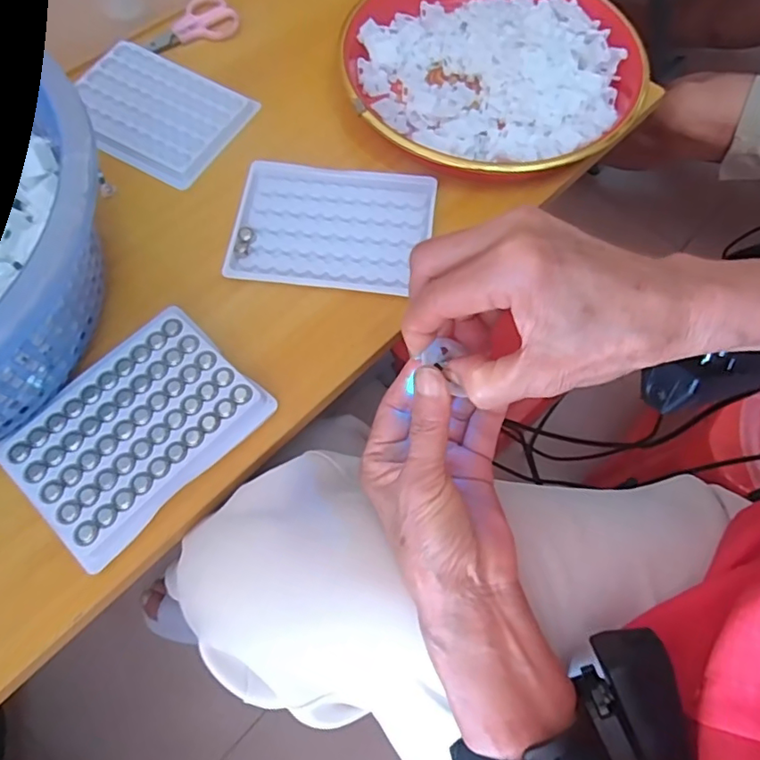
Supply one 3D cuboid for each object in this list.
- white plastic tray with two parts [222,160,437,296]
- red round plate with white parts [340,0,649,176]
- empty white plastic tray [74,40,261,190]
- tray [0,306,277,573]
[{"bbox_3d":[-0.031,-0.101,0.363,0.126,0.012,0.093,6,68,2],"label":"white plastic tray with two parts"},{"bbox_3d":[0.081,-0.232,0.409,0.209,0.027,0.208,0,68,-1],"label":"red round plate with white parts"},{"bbox_3d":[-0.165,-0.198,0.401,0.123,0.010,0.089,29,70,10],"label":"empty white plastic tray"},{"bbox_3d":[-0.134,0.027,0.304,0.091,0.008,0.125,41,73,14],"label":"tray"}]

